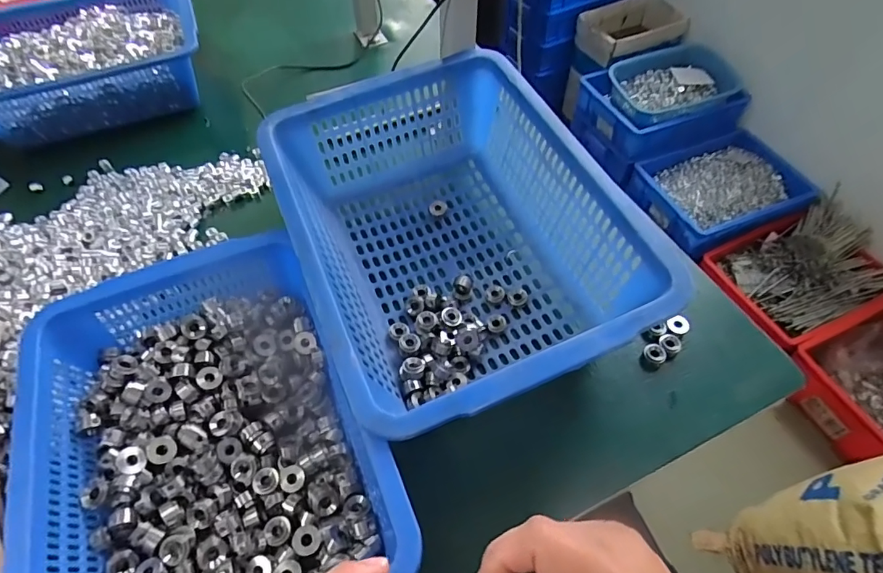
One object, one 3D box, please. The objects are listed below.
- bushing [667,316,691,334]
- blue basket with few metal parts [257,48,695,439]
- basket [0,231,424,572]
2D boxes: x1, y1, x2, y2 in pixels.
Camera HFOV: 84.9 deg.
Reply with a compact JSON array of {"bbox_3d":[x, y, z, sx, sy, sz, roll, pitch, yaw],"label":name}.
[{"bbox_3d":[0.227,0.037,0.462,0.020,0.007,0.016,17,57,12],"label":"bushing"},{"bbox_3d":[0.004,-0.046,0.467,0.268,0.127,0.360,-20,57,-13],"label":"blue basket with few metal parts"},{"bbox_3d":[-0.178,0.116,0.367,0.226,0.078,0.301,-25,58,-16],"label":"basket"}]

